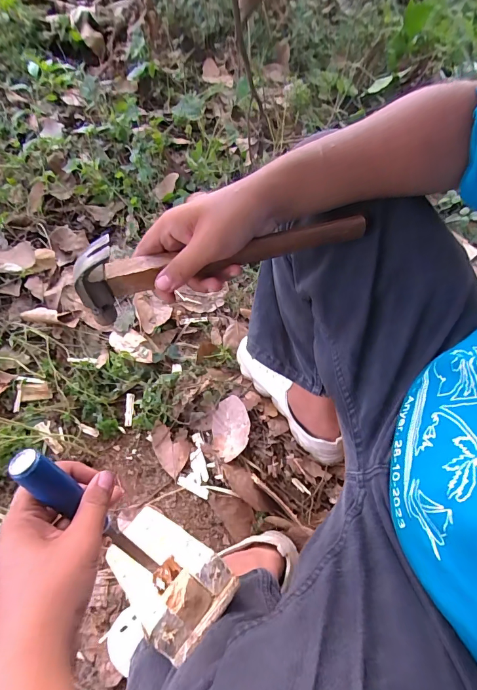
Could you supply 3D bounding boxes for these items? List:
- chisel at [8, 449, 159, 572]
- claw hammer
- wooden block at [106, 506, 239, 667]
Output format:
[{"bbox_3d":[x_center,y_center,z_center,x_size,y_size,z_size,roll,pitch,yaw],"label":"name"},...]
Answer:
[{"bbox_3d":[-0.121,0.160,0.344,0.023,0.231,0.023,29,60,38],"label":"chisel"},{"bbox_3d":[-0.010,-0.085,0.363,0.275,0.084,0.026,-15,63,-5],"label":"claw hammer"},{"bbox_3d":[-0.099,0.262,0.465,0.047,0.239,0.093,47,63,-16],"label":"wooden block"}]

